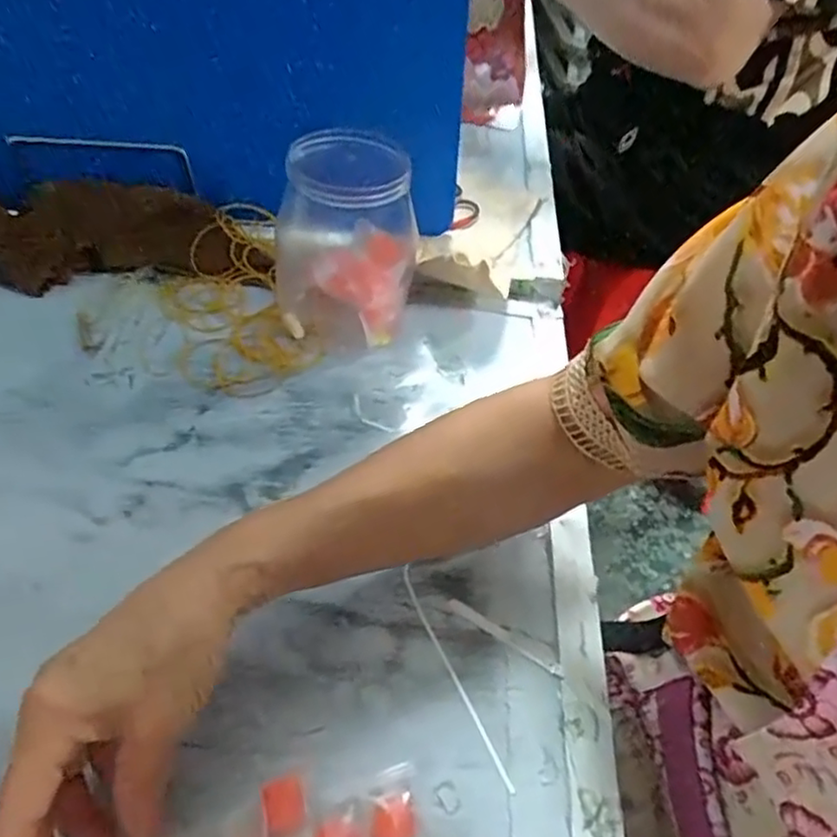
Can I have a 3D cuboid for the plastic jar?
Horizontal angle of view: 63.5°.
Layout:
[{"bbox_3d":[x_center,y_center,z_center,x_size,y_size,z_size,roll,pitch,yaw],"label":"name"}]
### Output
[{"bbox_3d":[-0.055,-0.131,0.492,0.101,0.128,0.111,1,49,0],"label":"plastic jar"}]

